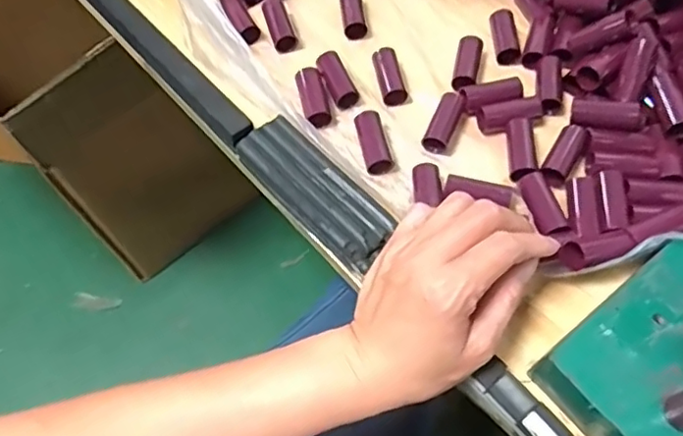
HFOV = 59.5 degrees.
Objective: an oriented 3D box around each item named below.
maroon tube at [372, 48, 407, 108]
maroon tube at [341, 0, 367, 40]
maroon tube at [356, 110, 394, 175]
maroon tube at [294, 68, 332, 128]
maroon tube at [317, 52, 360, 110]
[{"bbox_3d":[0.041,-0.112,0.485,0.021,0.024,0.050,-11,62,-3],"label":"maroon tube"},{"bbox_3d":[0.010,-0.180,0.523,0.020,0.016,0.050,-5,62,0],"label":"maroon tube"},{"bbox_3d":[0.025,-0.056,0.451,0.020,0.019,0.048,-11,62,-3],"label":"maroon tube"},{"bbox_3d":[-0.022,-0.093,0.471,0.020,0.020,0.052,-14,62,-4],"label":"maroon tube"},{"bbox_3d":[-0.001,-0.109,0.476,0.024,0.020,0.054,-19,63,-7],"label":"maroon tube"}]

